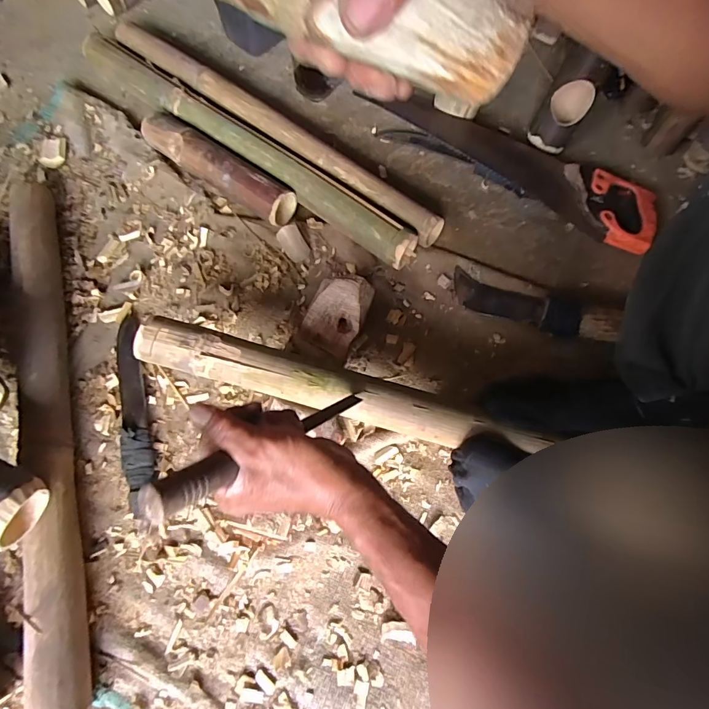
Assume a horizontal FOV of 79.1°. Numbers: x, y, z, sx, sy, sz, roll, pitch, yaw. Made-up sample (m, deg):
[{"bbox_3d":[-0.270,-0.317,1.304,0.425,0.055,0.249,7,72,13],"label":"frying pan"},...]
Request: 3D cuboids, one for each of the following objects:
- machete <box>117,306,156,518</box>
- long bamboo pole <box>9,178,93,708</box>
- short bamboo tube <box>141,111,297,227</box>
[{"bbox_3d":[-0.279,0.065,0.541,0.037,0.017,0.258,-14,70,-7],"label":"machete"},{"bbox_3d":[-0.372,0.053,0.518,0.058,0.059,0.659,-14,70,-7],"label":"long bamboo pole"},{"bbox_3d":[-0.209,-0.285,0.656,0.261,0.057,0.055,33,72,11],"label":"short bamboo tube"}]

